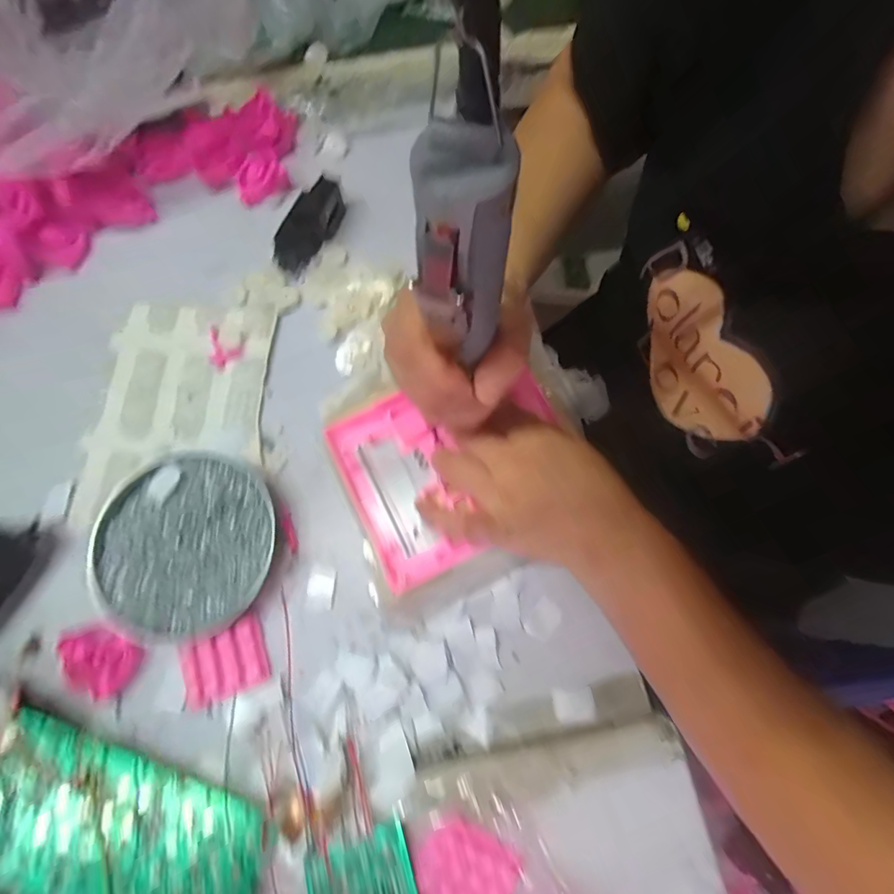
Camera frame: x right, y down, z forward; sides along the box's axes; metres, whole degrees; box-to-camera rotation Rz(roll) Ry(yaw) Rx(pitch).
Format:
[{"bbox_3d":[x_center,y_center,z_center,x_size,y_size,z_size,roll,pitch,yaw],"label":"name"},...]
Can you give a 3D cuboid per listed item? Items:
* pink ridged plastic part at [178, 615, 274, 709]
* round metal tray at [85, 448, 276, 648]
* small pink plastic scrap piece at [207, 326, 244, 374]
[{"bbox_3d":[-0.159,0.153,0.326,0.057,0.012,0.045,-22,75,-6],"label":"pink ridged plastic part"},{"bbox_3d":[-0.199,0.074,0.348,0.126,0.021,0.136,0,74,0],"label":"round metal tray"},{"bbox_3d":[-0.196,-0.088,0.405,0.029,0.004,0.041,-3,74,-1],"label":"small pink plastic scrap piece"}]

